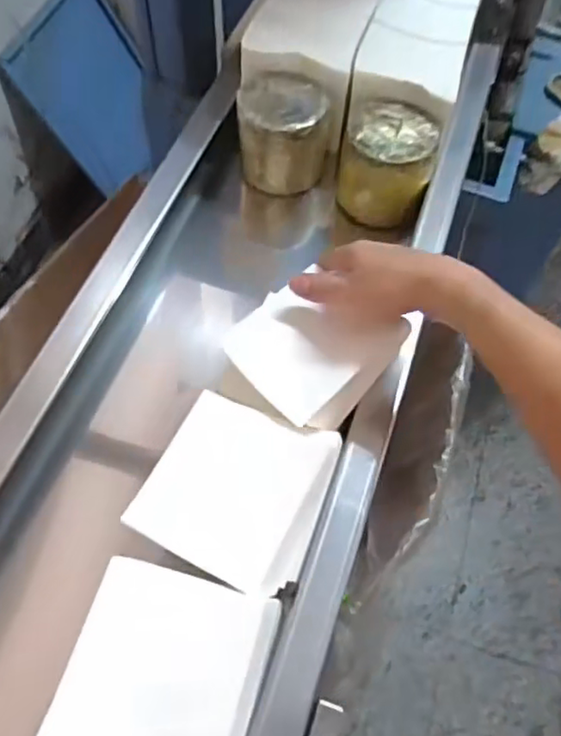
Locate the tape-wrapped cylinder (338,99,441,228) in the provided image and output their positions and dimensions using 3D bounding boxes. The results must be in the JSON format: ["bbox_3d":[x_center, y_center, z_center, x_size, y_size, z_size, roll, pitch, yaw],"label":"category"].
[{"bbox_3d":[0.116,-0.219,0.667,0.093,0.093,0.092,0,60,0],"label":"tape-wrapped cylinder"}]

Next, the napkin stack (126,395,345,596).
[{"bbox_3d":[-0.029,0.085,0.458,0.124,0.048,0.131,23,63,12],"label":"napkin stack"}]

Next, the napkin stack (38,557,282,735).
[{"bbox_3d":[-0.073,0.196,0.399,0.118,0.048,0.140,15,61,8],"label":"napkin stack"}]

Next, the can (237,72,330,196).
[{"bbox_3d":[0.004,-0.258,0.694,0.101,0.095,0.087,5,60,2],"label":"can"}]

